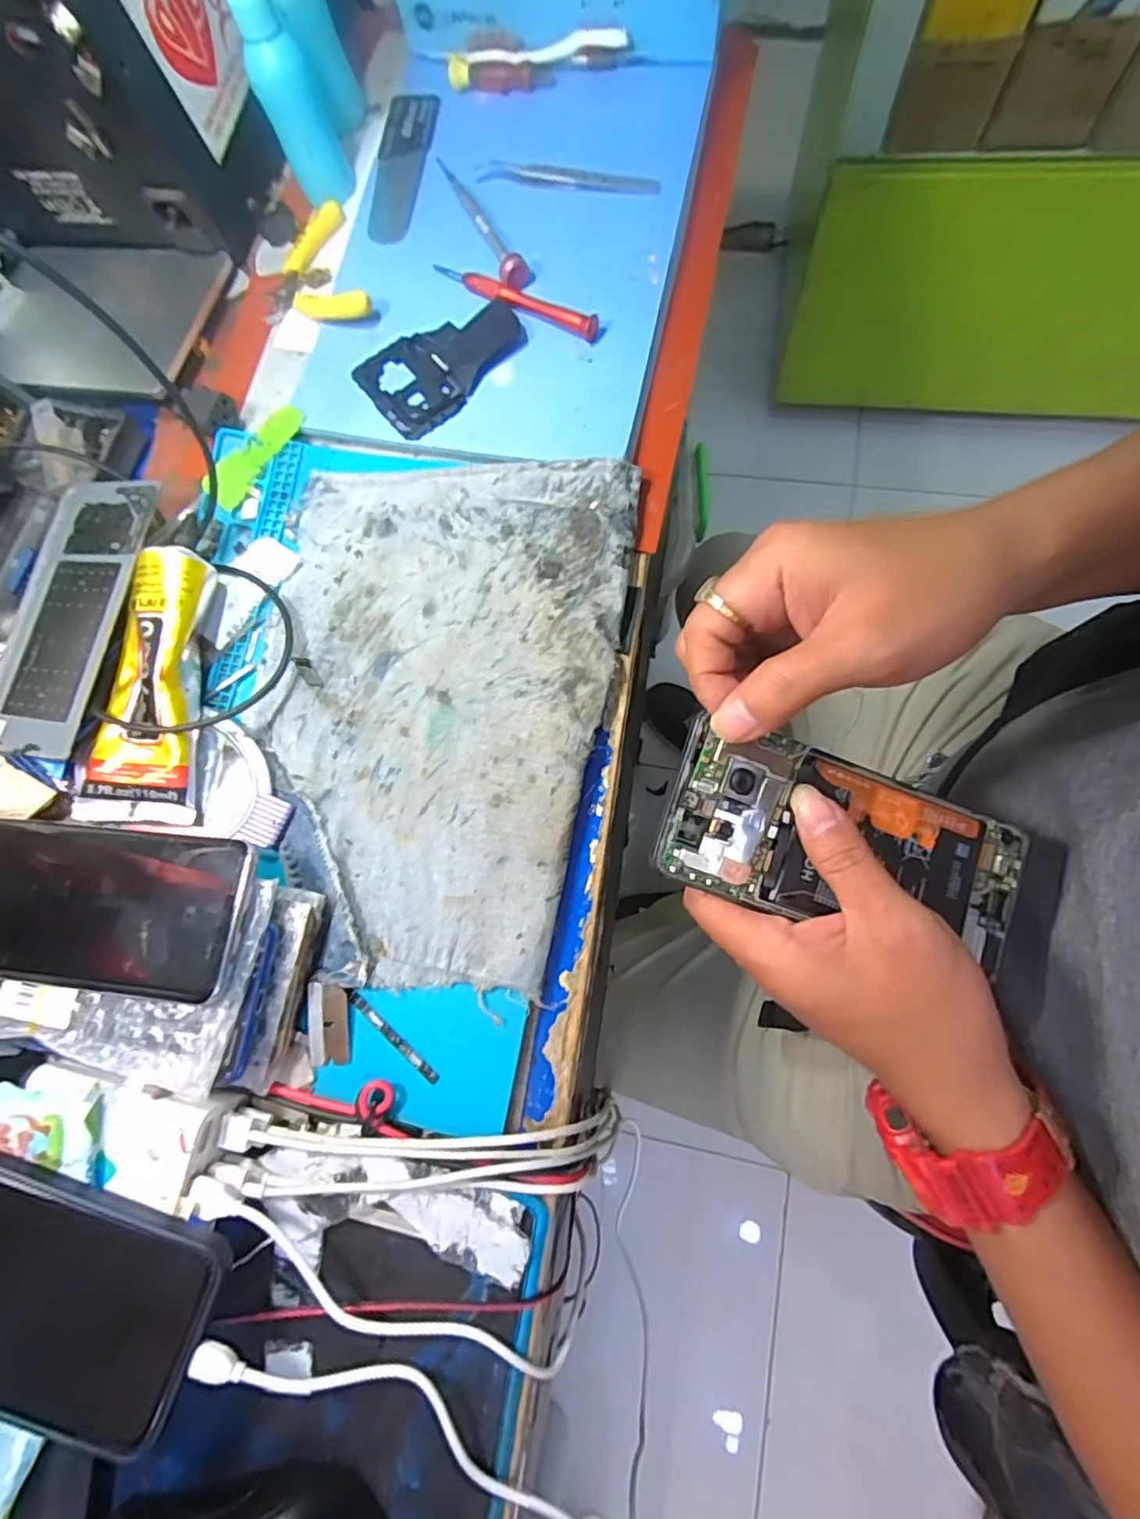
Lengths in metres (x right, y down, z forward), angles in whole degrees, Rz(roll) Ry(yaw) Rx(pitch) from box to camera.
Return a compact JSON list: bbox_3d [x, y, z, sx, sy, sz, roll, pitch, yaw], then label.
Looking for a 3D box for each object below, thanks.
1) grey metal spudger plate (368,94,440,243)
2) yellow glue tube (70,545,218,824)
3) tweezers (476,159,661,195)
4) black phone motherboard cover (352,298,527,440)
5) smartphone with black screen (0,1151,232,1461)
[{"bbox_3d":[-0.111,-0.390,0.405,0.035,0.004,0.119,7,79,8],"label":"grey metal spudger plate"},{"bbox_3d":[-0.223,-0.039,0.321,0.058,0.025,0.140,-4,77,5],"label":"yellow glue tube"},{"bbox_3d":[-0.001,-0.362,0.385,0.111,0.006,0.015,5,78,8],"label":"tweezers"},{"bbox_3d":[-0.075,-0.239,0.368,0.097,0.006,0.066,-38,76,-3],"label":"black phone motherboard cover"},{"bbox_3d":[-0.225,0.212,0.247,0.156,0.011,0.080,21,79,1],"label":"smartphone with black screen"}]

